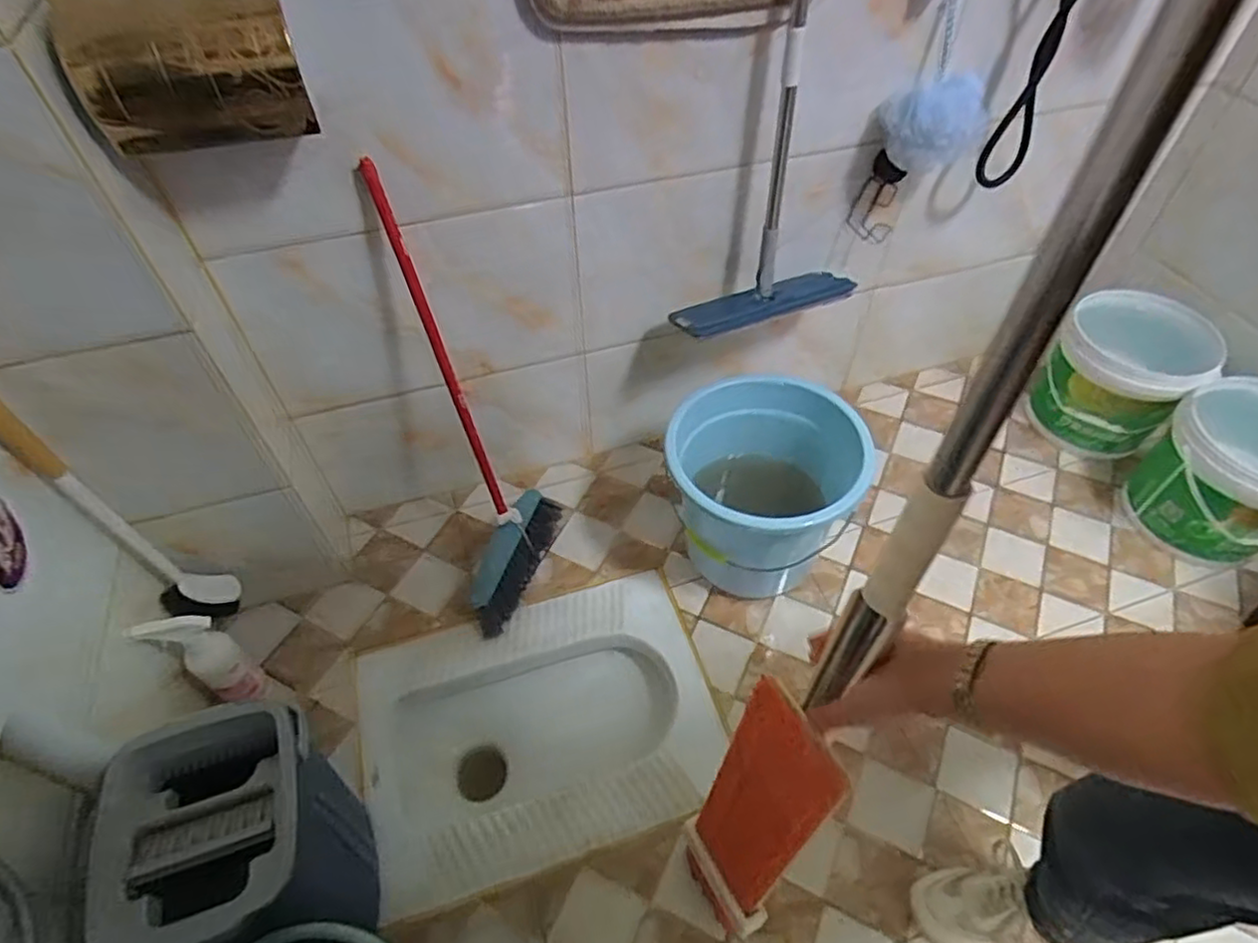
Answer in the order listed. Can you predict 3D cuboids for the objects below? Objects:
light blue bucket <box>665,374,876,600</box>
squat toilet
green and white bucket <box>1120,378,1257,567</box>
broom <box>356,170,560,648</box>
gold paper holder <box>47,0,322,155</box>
[{"bbox_3d":[0.226,0.043,1.171,0.301,0.312,0.294,-1,51,1],"label":"light blue bucket"},{"bbox_3d":[-0.143,0.461,1.162,0.556,0.229,0.411,-14,51,-11],"label":"squat toilet"},{"bbox_3d":[1.086,0.011,1.213,0.256,0.257,0.248,0,50,0],"label":"green and white bucket"},{"bbox_3d":[-0.276,-0.101,1.111,0.227,0.763,0.148,-25,29,-17],"label":"broom"},{"bbox_3d":[-0.463,-0.432,0.707,0.215,0.137,0.115,-15,52,-12],"label":"gold paper holder"}]

